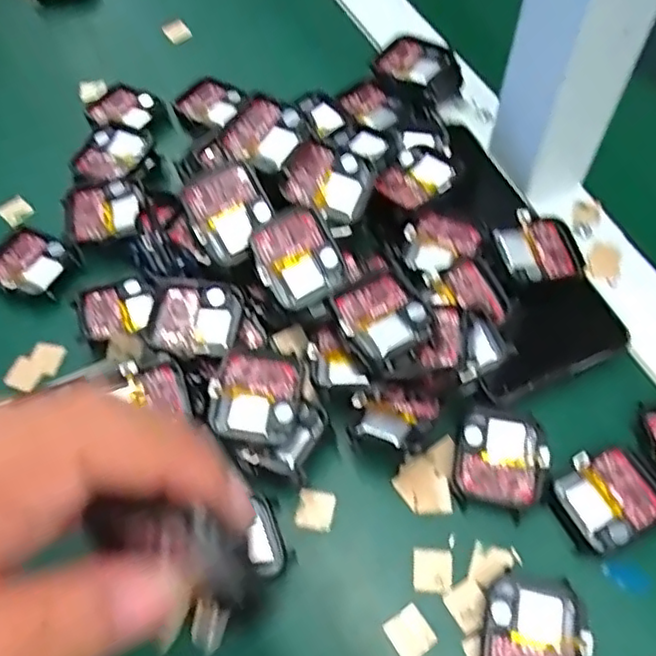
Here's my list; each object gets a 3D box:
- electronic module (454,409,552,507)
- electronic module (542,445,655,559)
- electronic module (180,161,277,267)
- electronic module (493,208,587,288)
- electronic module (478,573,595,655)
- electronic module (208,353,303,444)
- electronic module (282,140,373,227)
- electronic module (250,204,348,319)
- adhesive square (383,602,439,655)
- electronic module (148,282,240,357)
[{"bbox_3d":[0.075,0.056,0.278,0.037,0.006,0.039,9,61,9],"label":"electronic module"},{"bbox_3d":[0.116,0.070,0.266,0.045,0.006,0.036,-26,62,-11],"label":"electronic module"},{"bbox_3d":[-0.045,-0.053,0.296,0.037,0.007,0.041,-28,105,-7],"label":"electronic module"},{"bbox_3d":[0.103,-0.039,0.314,0.041,0.005,0.038,-11,67,-12],"label":"electronic module"},{"bbox_3d":[0.077,0.118,0.242,0.037,0.010,0.045,10,61,10],"label":"electronic module"},{"bbox_3d":[-0.031,0.029,0.277,0.037,0.011,0.040,1,60,5],"label":"electronic module"},{"bbox_3d":[0.001,-0.071,0.309,0.040,0.007,0.037,20,79,-8],"label":"electronic module"},{"bbox_3d":[-0.012,-0.030,0.294,0.037,0.006,0.047,-28,91,-10],"label":"electronic module"},{"bbox_3d":[0.032,0.119,0.249,0.016,0.004,0.017,-29,63,-13],"label":"adhesive square"},{"bbox_3d":[-0.062,-0.003,0.298,0.038,0.009,0.036,3,61,6],"label":"electronic module"}]

